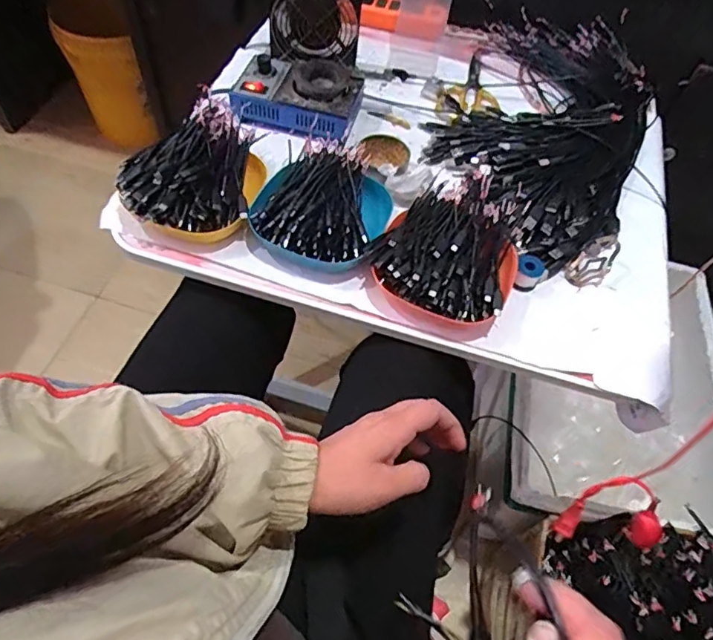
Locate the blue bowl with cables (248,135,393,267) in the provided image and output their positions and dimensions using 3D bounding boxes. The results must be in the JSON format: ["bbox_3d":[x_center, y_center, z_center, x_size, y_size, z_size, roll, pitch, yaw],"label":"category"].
[{"bbox_3d":[-0.033,-0.129,0.597,0.137,0.062,0.164,14,57,4],"label":"blue bowl with cables"}]

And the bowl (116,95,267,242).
[{"bbox_3d":[-0.176,-0.160,0.605,0.137,0.080,0.172,7,57,-1],"label":"bowl"}]

